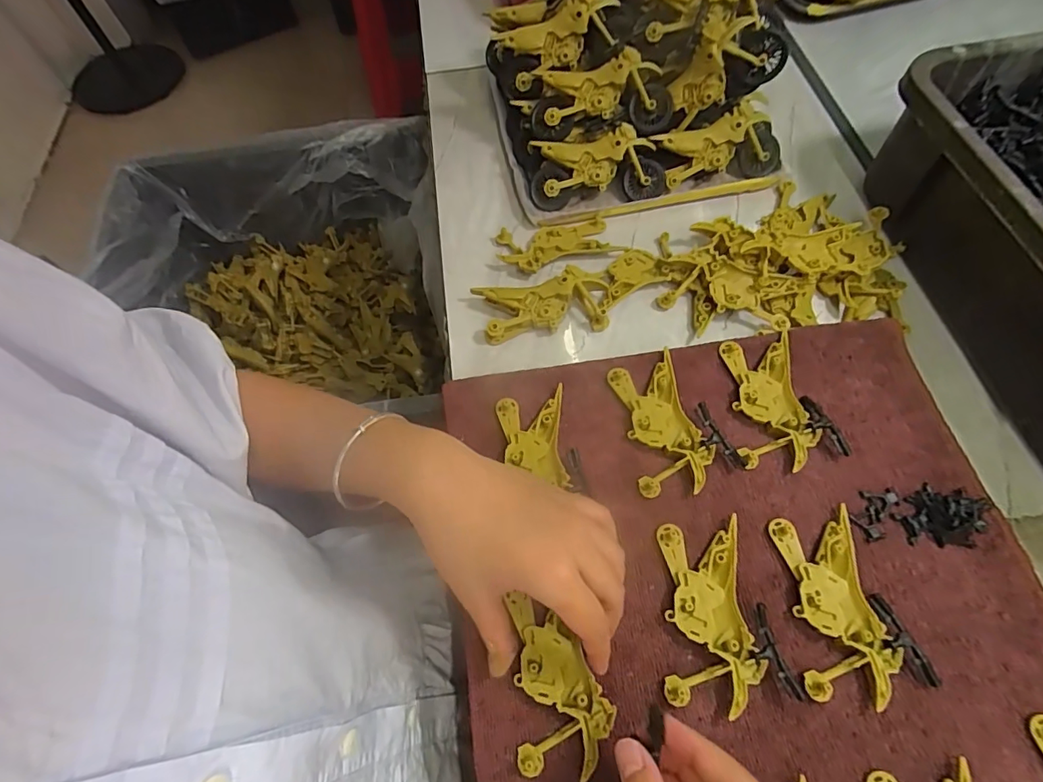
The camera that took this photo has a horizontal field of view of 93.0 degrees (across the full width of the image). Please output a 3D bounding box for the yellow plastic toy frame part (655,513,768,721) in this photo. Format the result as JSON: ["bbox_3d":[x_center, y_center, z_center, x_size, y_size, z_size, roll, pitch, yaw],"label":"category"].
[{"bbox_3d":[0.108,0.128,0.290,0.049,0.007,0.098,2,64,5],"label":"yellow plastic toy frame part"}]

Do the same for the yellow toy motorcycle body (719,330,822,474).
[{"bbox_3d":[0.172,0.007,0.346,0.050,0.009,0.096,1,64,4],"label":"yellow toy motorcycle body"}]

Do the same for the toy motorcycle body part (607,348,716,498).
[{"bbox_3d":[0.096,0.022,0.344,0.049,0.011,0.097,-11,64,-2],"label":"toy motorcycle body part"}]

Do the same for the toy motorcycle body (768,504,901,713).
[{"bbox_3d":[0.181,0.121,0.289,0.048,0.009,0.101,-2,64,3],"label":"toy motorcycle body"}]

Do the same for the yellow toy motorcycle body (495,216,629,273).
[{"bbox_3d":[0.031,-0.126,0.423,0.101,0.013,0.048,-8,64,-1],"label":"yellow toy motorcycle body"}]

